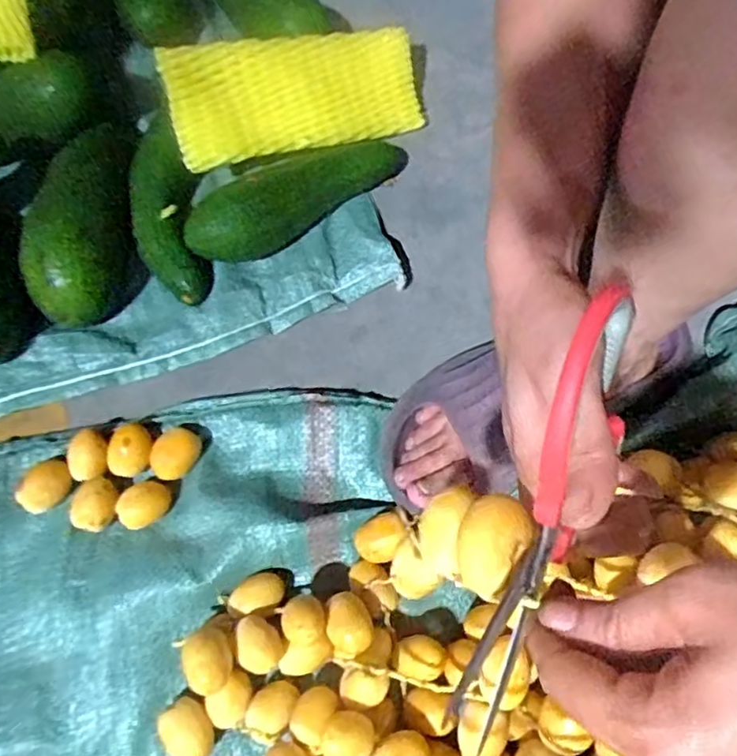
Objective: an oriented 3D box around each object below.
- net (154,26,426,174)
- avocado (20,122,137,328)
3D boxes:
[{"bbox_3d":[-0.058,-0.248,0.544,0.228,0.013,0.092,-19,108,-22],"label":"net"},{"bbox_3d":[-0.223,-0.136,0.519,0.070,0.073,0.193,8,68,4],"label":"avocado"}]

